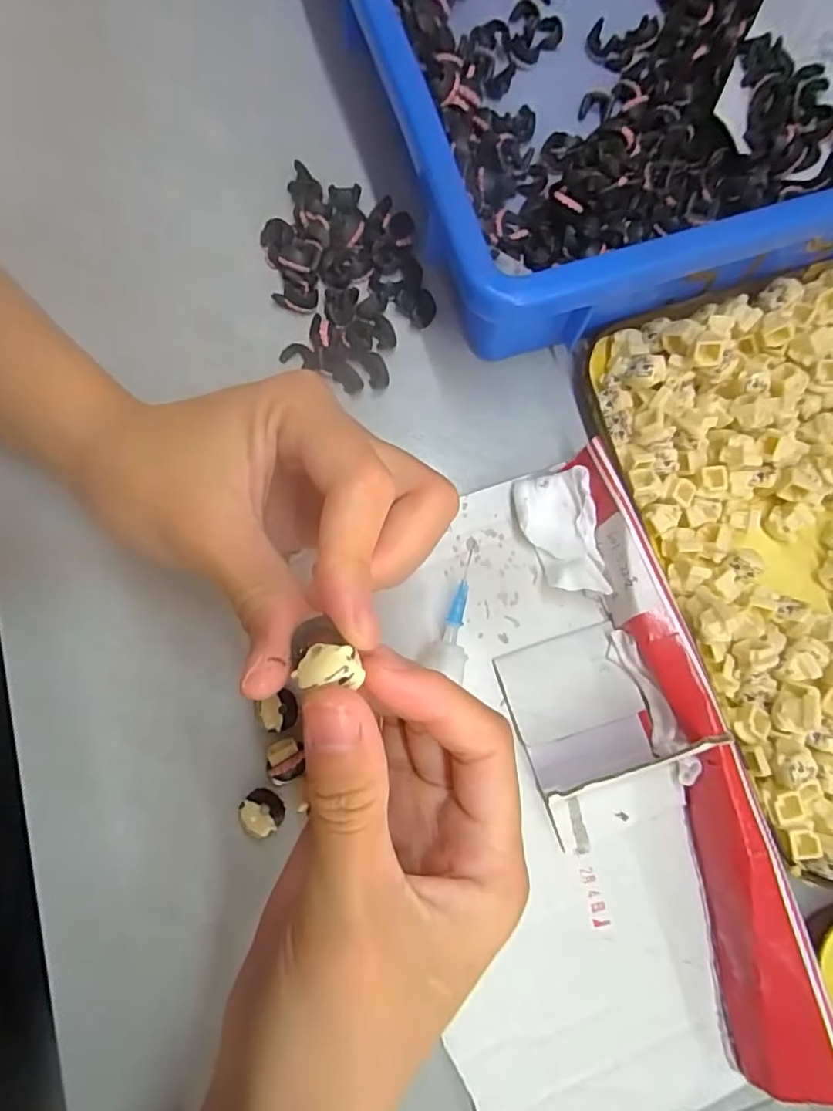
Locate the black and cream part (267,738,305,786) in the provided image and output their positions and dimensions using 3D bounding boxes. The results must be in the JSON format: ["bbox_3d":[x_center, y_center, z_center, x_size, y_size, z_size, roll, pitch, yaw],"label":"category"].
[{"bbox_3d":[-0.049,0.078,0.214,0.012,0.012,0.017,-7,78,-4],"label":"black and cream part"}]

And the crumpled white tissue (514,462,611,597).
[{"bbox_3d":[0.059,-0.009,0.233,0.030,0.018,0.052,-8,78,-4],"label":"crumpled white tissue"}]

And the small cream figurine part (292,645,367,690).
[{"bbox_3d":[-0.021,0.025,0.129,0.015,0.006,0.009,1,79,1],"label":"small cream figurine part"}]

